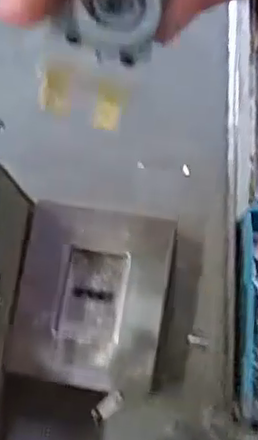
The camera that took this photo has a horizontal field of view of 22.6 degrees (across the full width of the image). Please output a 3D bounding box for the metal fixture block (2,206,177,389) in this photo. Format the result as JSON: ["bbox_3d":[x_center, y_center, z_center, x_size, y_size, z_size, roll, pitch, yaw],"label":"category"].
[{"bbox_3d":[-0.016,0.036,0.299,0.065,0.024,0.078,8,78,4],"label":"metal fixture block"}]

